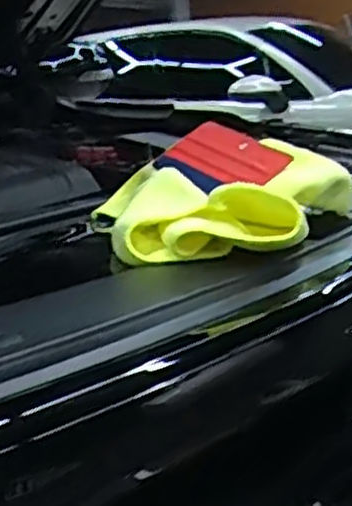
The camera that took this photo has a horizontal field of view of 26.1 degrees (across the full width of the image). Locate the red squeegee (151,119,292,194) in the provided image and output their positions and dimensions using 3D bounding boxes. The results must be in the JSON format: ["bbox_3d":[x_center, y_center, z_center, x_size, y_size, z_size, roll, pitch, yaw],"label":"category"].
[{"bbox_3d":[0.040,-0.079,0.633,0.107,0.009,0.076,24,55,35],"label":"red squeegee"}]

